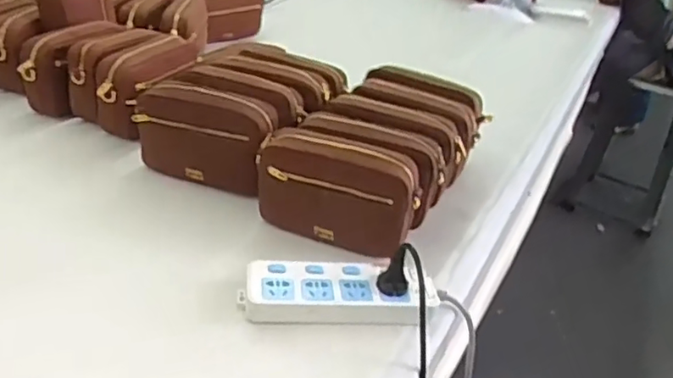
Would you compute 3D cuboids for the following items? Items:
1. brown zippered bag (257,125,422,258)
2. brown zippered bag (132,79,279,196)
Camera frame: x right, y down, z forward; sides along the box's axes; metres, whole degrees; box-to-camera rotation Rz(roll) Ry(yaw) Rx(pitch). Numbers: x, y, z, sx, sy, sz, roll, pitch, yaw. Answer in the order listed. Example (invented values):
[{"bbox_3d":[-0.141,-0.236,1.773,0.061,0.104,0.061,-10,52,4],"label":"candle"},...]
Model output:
[{"bbox_3d":[0.000,0.005,0.762,0.201,0.127,0.061,15,31,14],"label":"brown zippered bag"},{"bbox_3d":[-0.175,-0.073,0.842,0.190,0.130,0.068,15,31,14],"label":"brown zippered bag"}]

